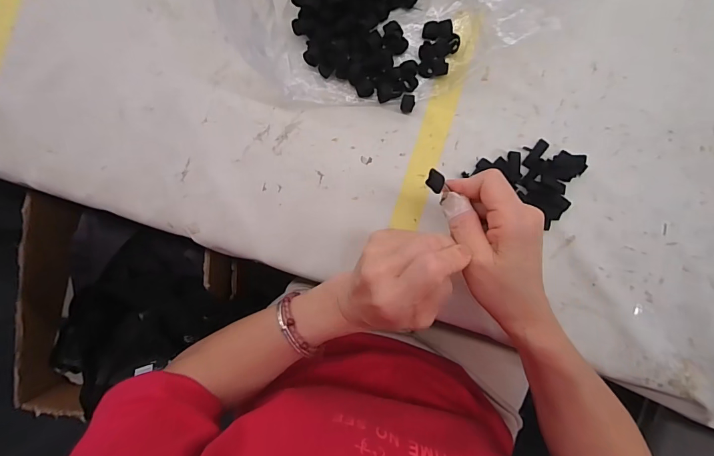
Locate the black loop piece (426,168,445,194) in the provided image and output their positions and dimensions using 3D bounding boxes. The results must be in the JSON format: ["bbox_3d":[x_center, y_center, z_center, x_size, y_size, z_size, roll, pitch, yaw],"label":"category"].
[{"bbox_3d":[0.054,-0.033,0.260,0.015,0.004,0.013,38,89,23],"label":"black loop piece"}]

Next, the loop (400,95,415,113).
[{"bbox_3d":[0.044,-0.108,0.323,0.011,0.008,0.015,14,93,0],"label":"loop"}]

